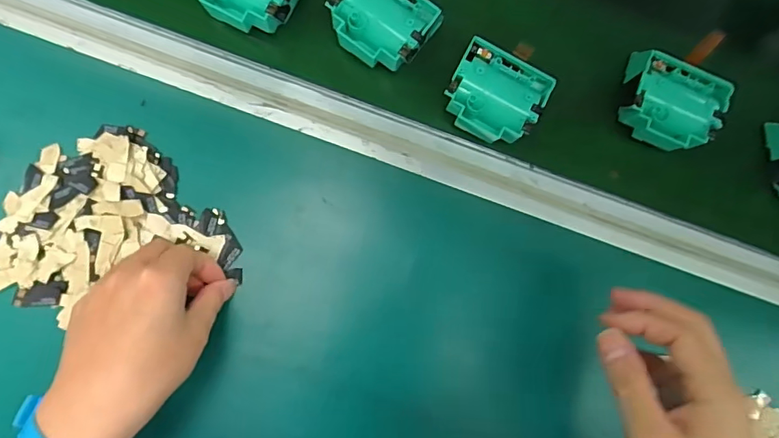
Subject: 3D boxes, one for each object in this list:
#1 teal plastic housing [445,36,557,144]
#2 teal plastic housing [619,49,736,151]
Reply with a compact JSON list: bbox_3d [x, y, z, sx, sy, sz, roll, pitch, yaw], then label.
[{"bbox_3d":[0.084,-0.095,0.385,0.073,0.040,0.068,27,86,4],"label":"teal plastic housing"},{"bbox_3d":[0.223,-0.092,0.390,0.073,0.039,0.065,30,87,4],"label":"teal plastic housing"}]

